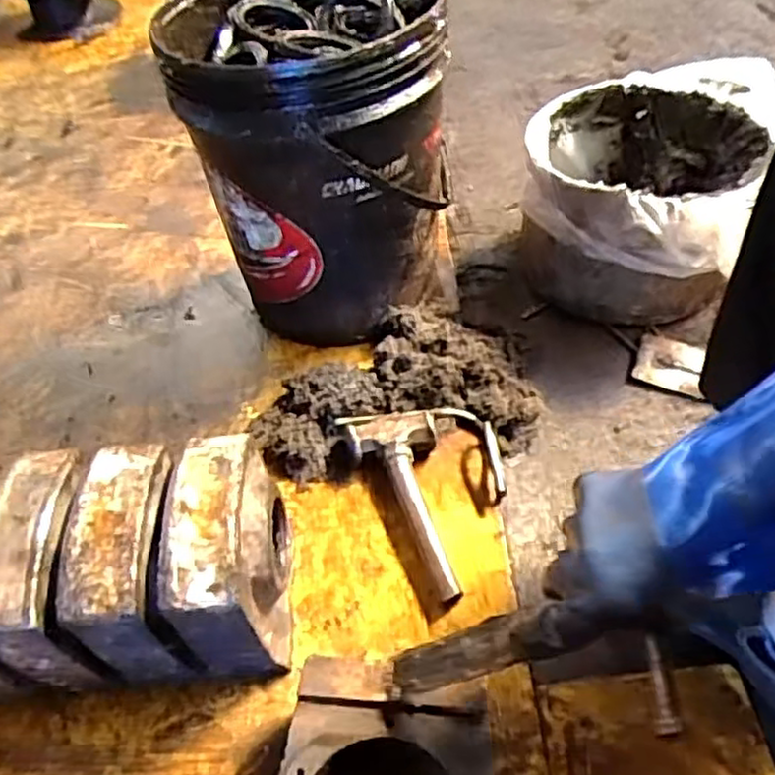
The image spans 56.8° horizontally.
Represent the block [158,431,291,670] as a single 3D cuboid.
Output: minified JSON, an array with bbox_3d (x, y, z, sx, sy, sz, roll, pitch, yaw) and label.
[{"bbox_3d":[-0.131,0.153,0.637,0.085,0.189,0.158,-3,47,3],"label":"block"}]

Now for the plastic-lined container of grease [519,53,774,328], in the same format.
[{"bbox_3d":[0.335,-0.245,0.934,0.300,0.213,0.364,11,49,15],"label":"plastic-lined container of grease"}]

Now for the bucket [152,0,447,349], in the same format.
[{"bbox_3d":[-0.081,-0.276,0.884,0.288,0.365,0.325,-14,48,-7],"label":"bucket"}]

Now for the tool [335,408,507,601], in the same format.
[{"bbox_3d":[0.059,0.093,0.756,0.154,0.047,0.236,-24,50,-16],"label":"tool"}]

